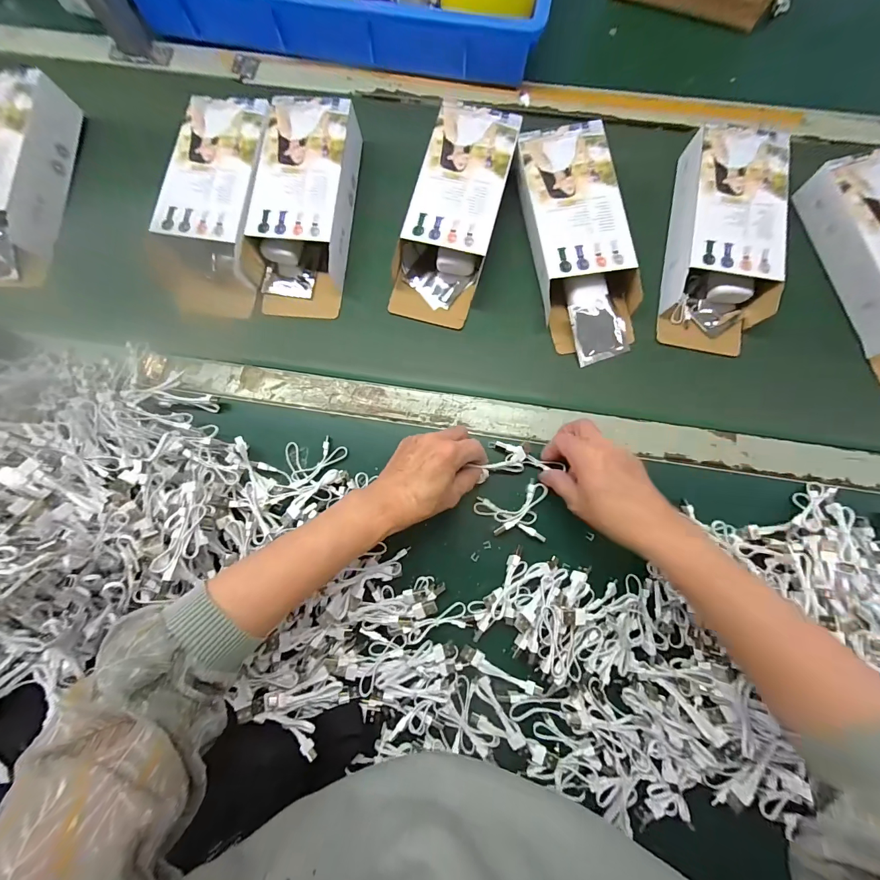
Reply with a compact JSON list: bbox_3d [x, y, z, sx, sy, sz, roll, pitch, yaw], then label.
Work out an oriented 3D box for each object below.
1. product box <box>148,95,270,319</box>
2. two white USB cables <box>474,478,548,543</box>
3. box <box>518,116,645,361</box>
[{"bbox_3d":[-0.265,-0.278,0.454,0.098,0.054,0.256,6,85,4],"label":"product box"},{"bbox_3d":[0.074,0.070,0.395,0.072,0.016,0.059,7,85,4],"label":"two white USB cables"},{"bbox_3d":[0.156,-0.226,0.437,0.111,0.051,0.262,-12,84,3],"label":"box"}]

